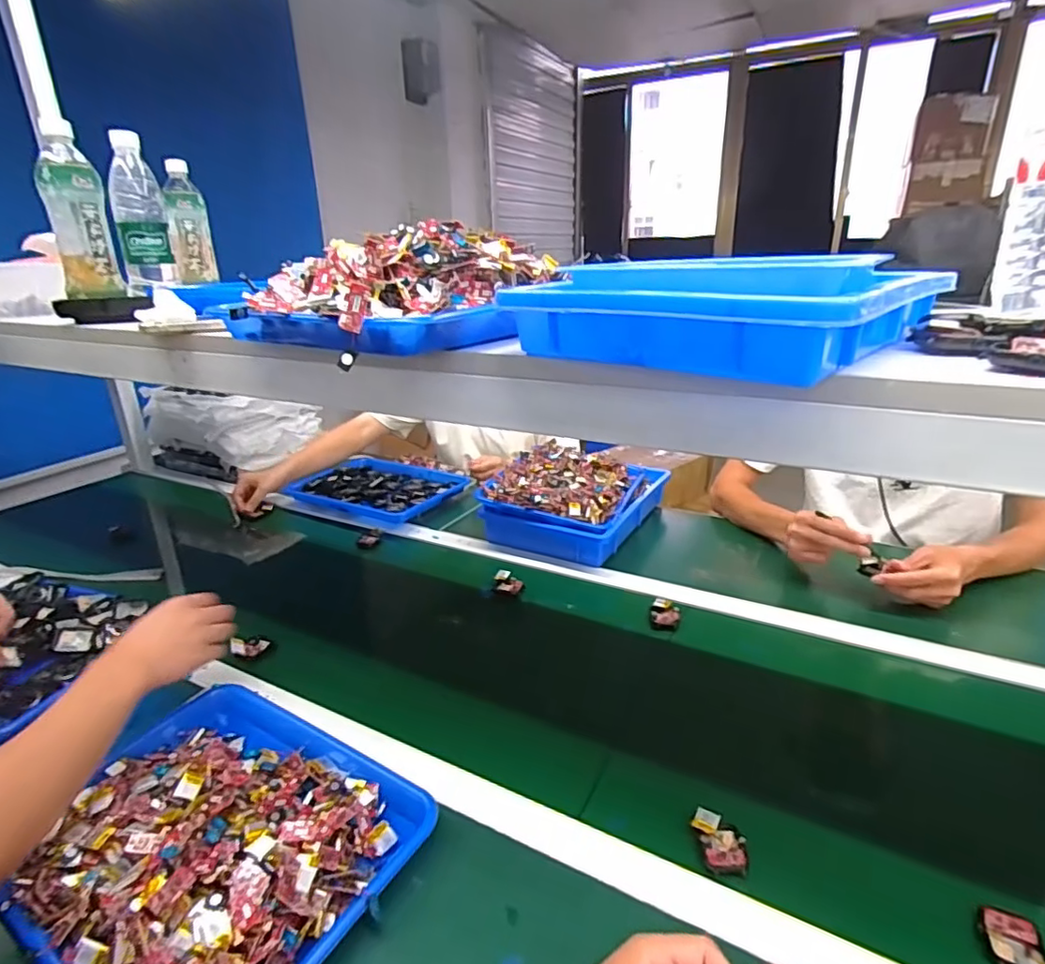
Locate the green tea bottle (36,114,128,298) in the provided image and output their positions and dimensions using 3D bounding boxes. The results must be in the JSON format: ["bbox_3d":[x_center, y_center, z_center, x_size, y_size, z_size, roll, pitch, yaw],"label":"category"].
[{"bbox_3d":[-0.536,-0.319,0.713,0.059,0.180,0.056,-11,23,-19],"label":"green tea bottle"}]

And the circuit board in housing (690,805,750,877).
[{"bbox_3d":[0.169,0.310,0.508,0.043,0.011,0.053,2,22,13],"label":"circuit board in housing"}]

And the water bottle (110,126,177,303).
[{"bbox_3d":[-0.519,-0.360,0.802,0.065,0.191,0.070,-14,24,-26],"label":"water bottle"}]

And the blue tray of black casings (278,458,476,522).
[{"bbox_3d":[-0.299,0.007,1.281,0.330,0.035,0.249,9,24,27],"label":"blue tray of black casings"}]

